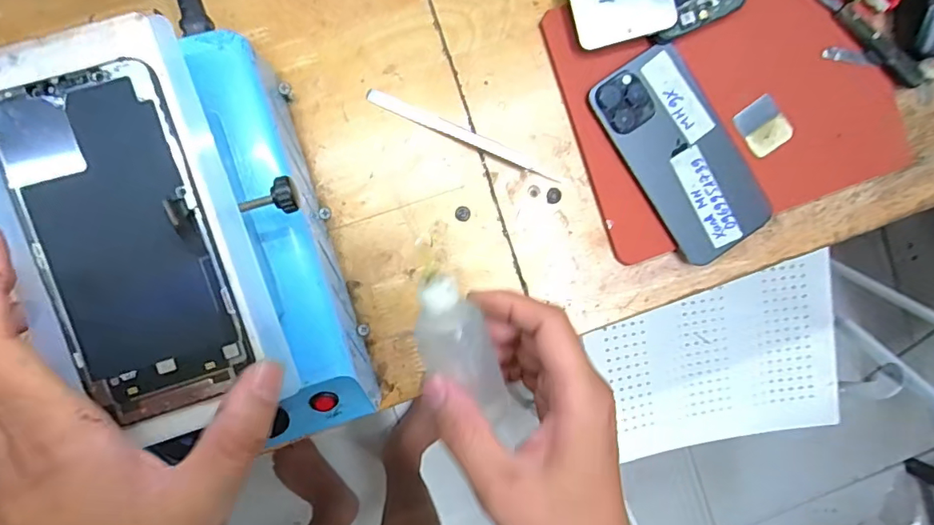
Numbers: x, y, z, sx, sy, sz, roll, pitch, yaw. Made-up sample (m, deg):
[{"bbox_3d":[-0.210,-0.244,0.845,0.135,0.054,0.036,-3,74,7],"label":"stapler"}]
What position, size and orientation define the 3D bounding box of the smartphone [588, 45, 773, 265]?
[{"bbox_3d":[0.163,-0.081,0.383,0.073,0.015,0.157,-33,95,-3],"label":"smartphone"}]

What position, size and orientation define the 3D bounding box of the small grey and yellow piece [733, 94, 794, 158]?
[{"bbox_3d":[0.230,-0.105,0.393,0.038,0.008,0.039,-37,96,-2],"label":"small grey and yellow piece"}]

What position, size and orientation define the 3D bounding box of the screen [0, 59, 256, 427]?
[{"bbox_3d":[-0.157,-0.007,0.231,0.074,0.004,0.154,-18,95,-4],"label":"screen"}]

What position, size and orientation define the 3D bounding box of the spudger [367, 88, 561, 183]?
[{"bbox_3d":[-0.003,-0.095,0.377,0.149,0.004,0.010,23,91,-6],"label":"spudger"}]

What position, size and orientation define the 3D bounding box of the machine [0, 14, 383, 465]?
[{"bbox_3d":[-0.148,-0.001,0.296,0.127,0.141,0.225,-17,94,-4],"label":"machine"}]

